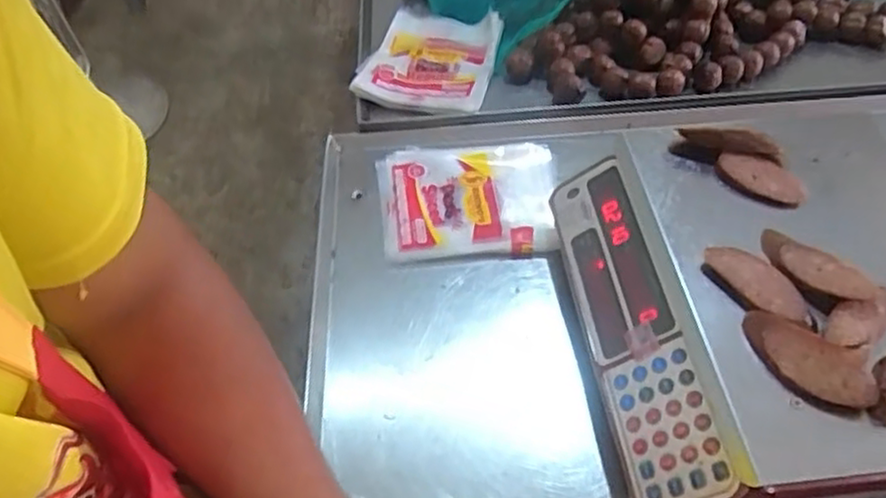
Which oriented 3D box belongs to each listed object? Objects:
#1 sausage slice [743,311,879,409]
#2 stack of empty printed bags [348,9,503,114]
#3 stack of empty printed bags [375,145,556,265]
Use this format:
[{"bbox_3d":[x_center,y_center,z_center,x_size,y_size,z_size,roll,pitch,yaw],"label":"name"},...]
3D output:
[{"bbox_3d":[0.266,0.080,0.523,0.097,0.016,0.039,34,61,26],"label":"sausage slice"},{"bbox_3d":[-0.014,-0.244,0.925,0.159,0.035,0.184,10,53,11],"label":"stack of empty printed bags"},{"bbox_3d":[0.027,-0.056,0.786,0.191,0.018,0.158,-2,51,2],"label":"stack of empty printed bags"}]

